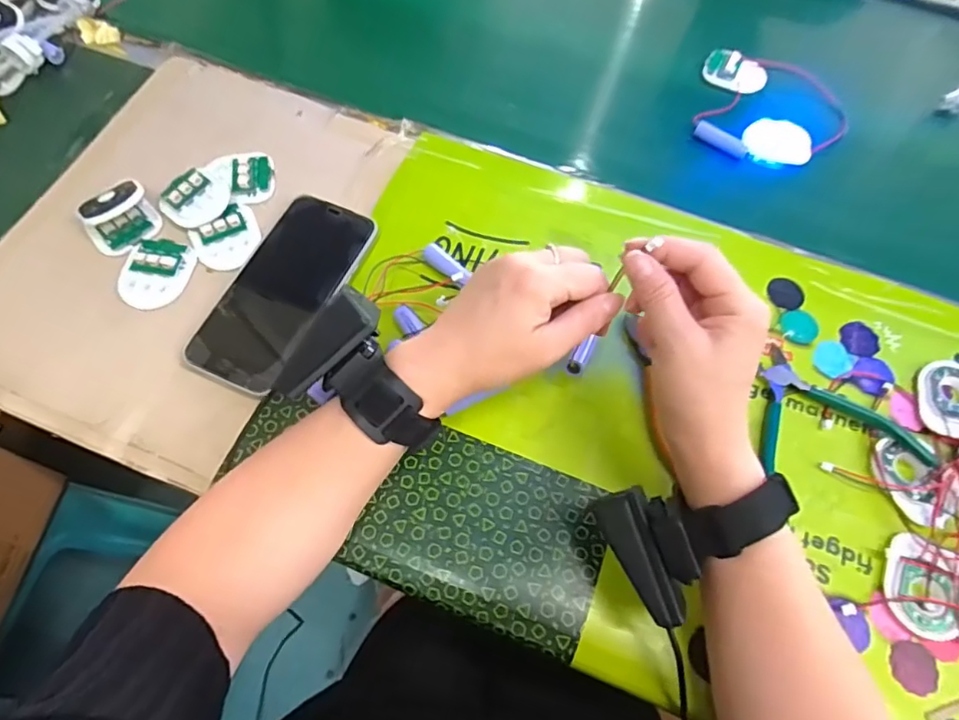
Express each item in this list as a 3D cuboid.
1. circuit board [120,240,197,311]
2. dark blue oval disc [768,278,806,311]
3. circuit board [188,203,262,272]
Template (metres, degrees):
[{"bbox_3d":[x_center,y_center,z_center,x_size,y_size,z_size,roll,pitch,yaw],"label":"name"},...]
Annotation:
[{"bbox_3d":[-0.245,-0.066,0.423,0.049,0.006,0.058,16,66,5],"label":"circuit board"},{"bbox_3d":[0.236,-0.051,0.434,0.026,0.006,0.027,-35,71,-17],"label":"dark blue oval disc"},{"bbox_3d":[-0.193,-0.095,0.437,0.052,0.006,0.049,-37,71,-17],"label":"circuit board"}]

